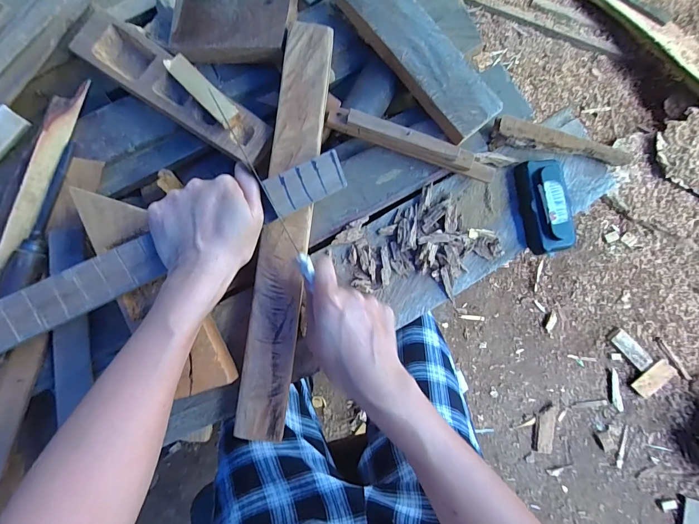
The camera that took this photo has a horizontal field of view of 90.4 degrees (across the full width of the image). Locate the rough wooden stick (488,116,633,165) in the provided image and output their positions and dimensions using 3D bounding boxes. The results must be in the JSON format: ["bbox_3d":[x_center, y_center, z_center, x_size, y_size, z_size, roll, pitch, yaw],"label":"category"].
[{"bbox_3d":[0.242,-0.138,0.403,0.149,0.025,0.027,10,81,2],"label":"rough wooden stick"}]

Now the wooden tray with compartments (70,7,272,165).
[{"bbox_3d":[-0.201,-0.198,0.395,0.260,0.025,0.060,35,83,6],"label":"wooden tray with compartments"}]

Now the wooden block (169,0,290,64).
[{"bbox_3d":[-0.136,-0.270,0.394,0.137,0.029,0.084,5,81,1],"label":"wooden block"}]

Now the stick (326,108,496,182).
[{"bbox_3d":[0.068,-0.130,0.377,0.191,0.029,0.019,19,81,4],"label":"stick"}]

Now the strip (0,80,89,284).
[{"bbox_3d":[-0.356,-0.004,0.366,0.020,0.022,0.398,13,81,3],"label":"strip"}]

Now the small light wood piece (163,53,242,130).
[{"bbox_3d":[-0.159,-0.186,0.376,0.025,0.014,0.101,-44,83,-6],"label":"small light wood piece"}]

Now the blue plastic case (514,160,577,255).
[{"bbox_3d":[0.224,-0.064,0.392,0.050,0.029,0.102,-8,81,-1],"label":"blue plastic case"}]

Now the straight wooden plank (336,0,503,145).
[{"bbox_3d":[0.078,-0.238,0.394,0.072,0.028,0.219,-37,82,-5],"label":"straight wooden plank"}]

